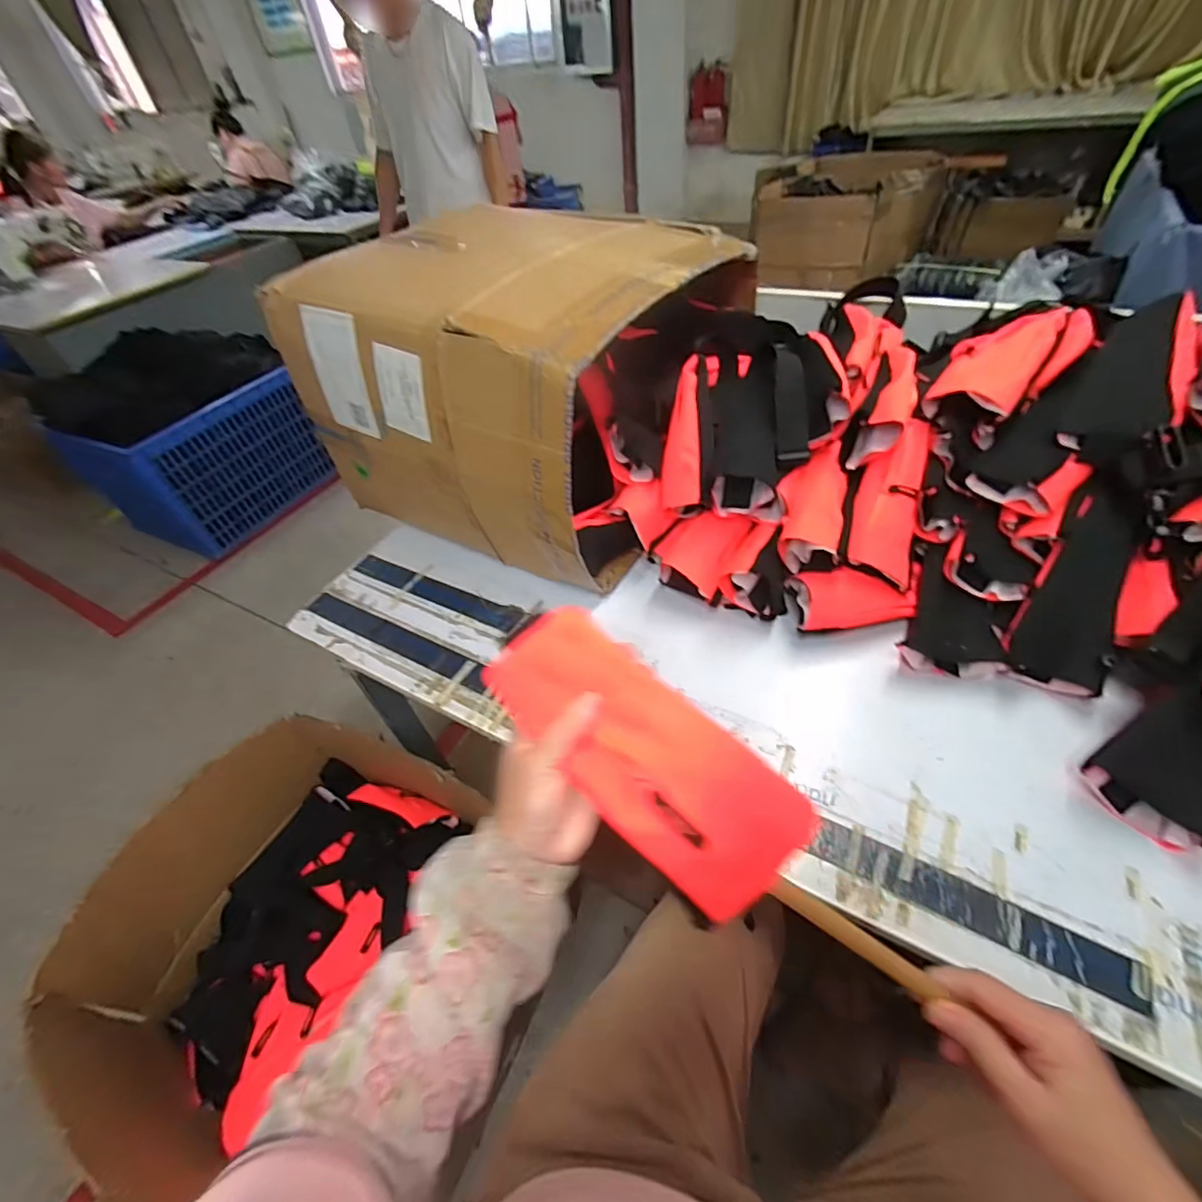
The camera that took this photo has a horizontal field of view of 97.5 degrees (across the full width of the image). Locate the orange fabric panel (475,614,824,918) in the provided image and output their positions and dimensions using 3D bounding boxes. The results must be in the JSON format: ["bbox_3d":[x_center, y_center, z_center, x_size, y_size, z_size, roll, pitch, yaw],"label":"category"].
[{"bbox_3d":[0.027,0.099,0.341,0.223,0.014,0.096,41,86,3],"label":"orange fabric panel"}]

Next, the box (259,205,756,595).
[{"bbox_3d":[-0.089,-0.350,0.821,0.473,0.356,0.529,23,55,25],"label":"box"}]

